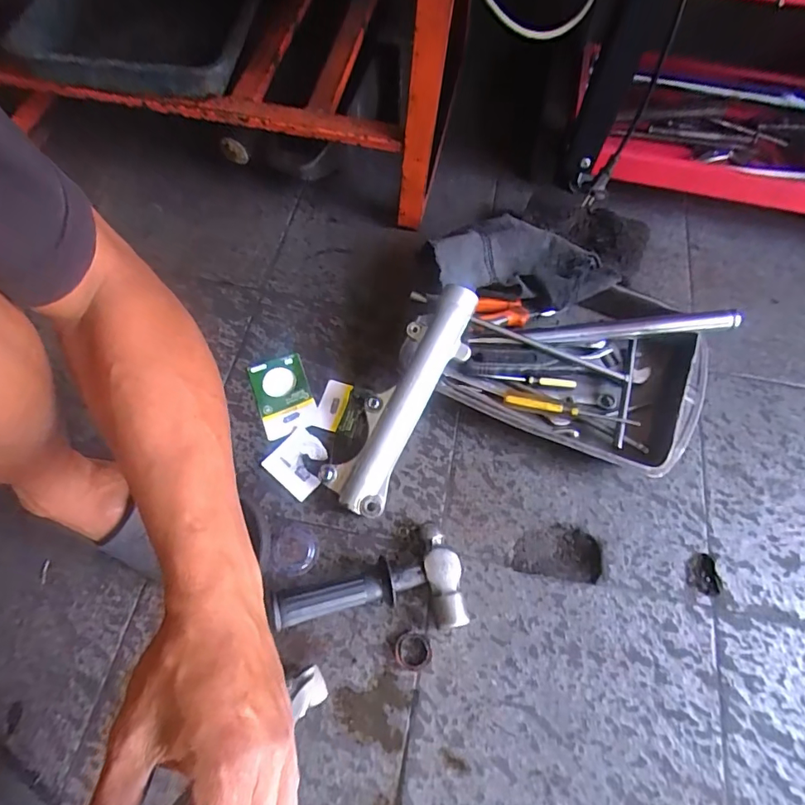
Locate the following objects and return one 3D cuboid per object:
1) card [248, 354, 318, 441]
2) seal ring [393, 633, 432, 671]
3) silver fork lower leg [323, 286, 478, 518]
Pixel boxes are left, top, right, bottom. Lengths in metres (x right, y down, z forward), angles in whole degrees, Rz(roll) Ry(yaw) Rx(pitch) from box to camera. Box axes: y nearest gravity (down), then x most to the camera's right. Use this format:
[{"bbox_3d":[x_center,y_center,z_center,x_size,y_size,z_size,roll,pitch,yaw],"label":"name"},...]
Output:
[{"bbox_3d":[-0.151,-0.010,0.615,0.067,0.007,0.106,-19,67,-11],"label":"card"},{"bbox_3d":[0.011,0.251,0.491,0.037,0.008,0.035,1,65,-2],"label":"seal ring"},{"bbox_3d":[0.003,-0.006,0.567,0.080,0.061,0.276,28,86,11],"label":"silver fork lower leg"}]

